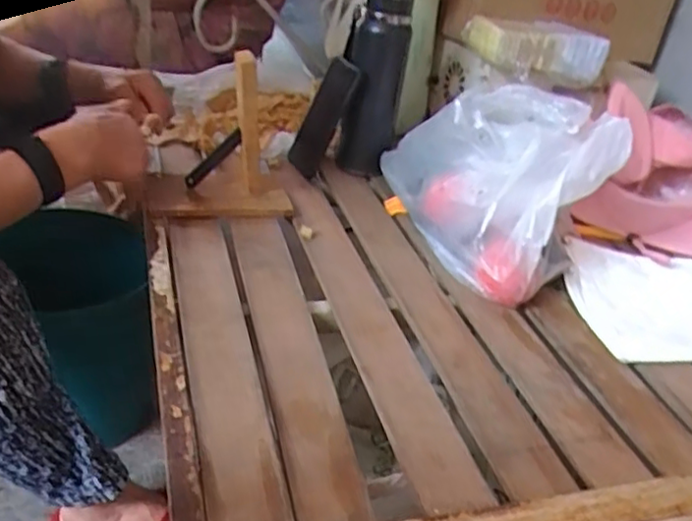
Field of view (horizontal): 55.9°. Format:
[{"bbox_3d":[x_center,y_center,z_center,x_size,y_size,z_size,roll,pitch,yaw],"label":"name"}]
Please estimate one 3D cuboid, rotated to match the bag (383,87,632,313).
[{"bbox_3d":[0.174,-0.111,0.811,0.152,0.211,0.350,-2,33,-19],"label":"bag"}]

